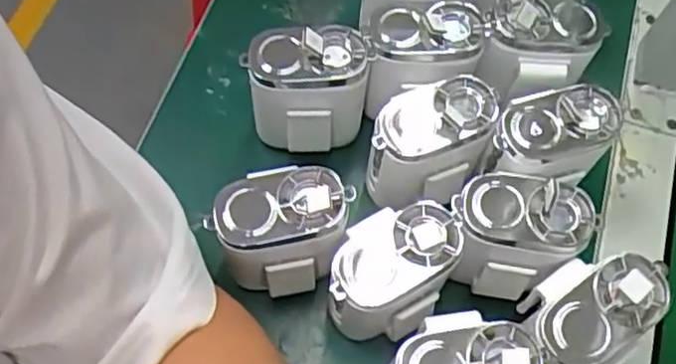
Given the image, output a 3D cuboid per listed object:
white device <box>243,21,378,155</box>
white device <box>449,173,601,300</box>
[{"bbox_3d":[-0.017,-0.052,0.407,0.068,0.081,0.041,-8,65,-6],"label":"white device"},{"bbox_3d":[0.093,0.034,0.381,0.070,0.089,0.052,4,64,-1],"label":"white device"}]

